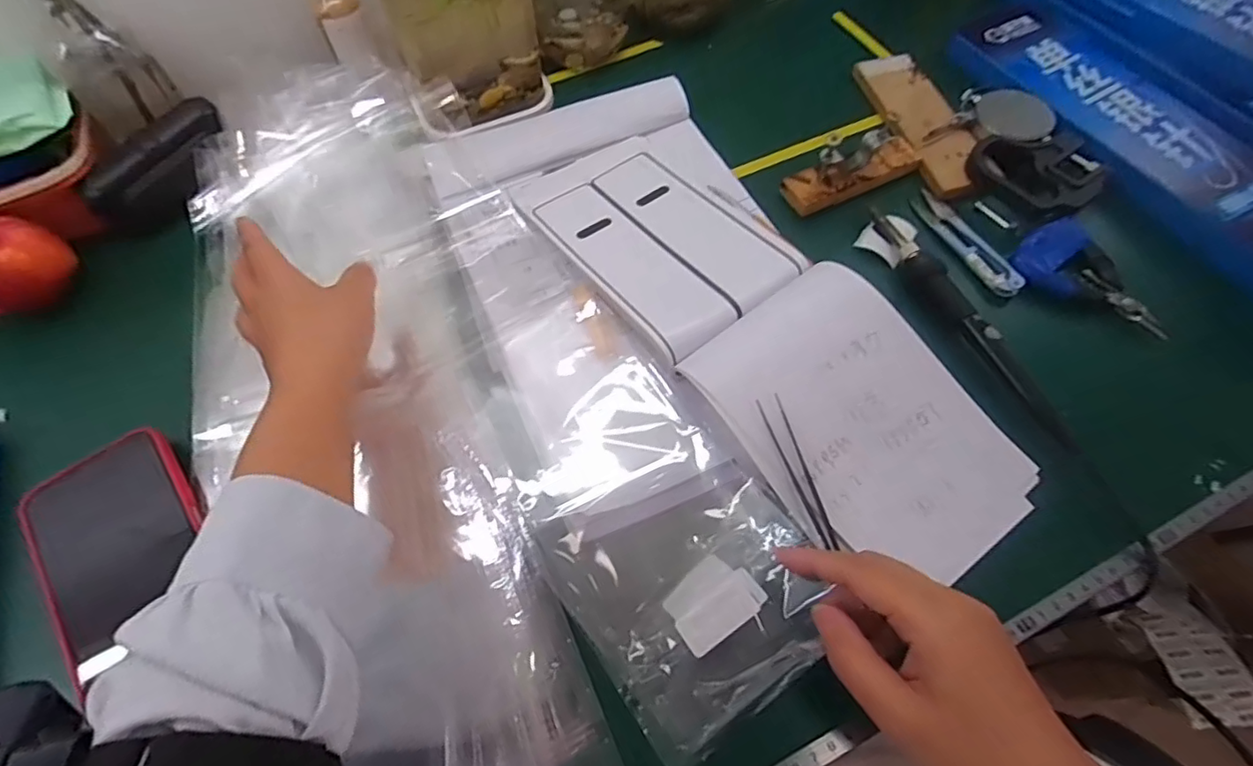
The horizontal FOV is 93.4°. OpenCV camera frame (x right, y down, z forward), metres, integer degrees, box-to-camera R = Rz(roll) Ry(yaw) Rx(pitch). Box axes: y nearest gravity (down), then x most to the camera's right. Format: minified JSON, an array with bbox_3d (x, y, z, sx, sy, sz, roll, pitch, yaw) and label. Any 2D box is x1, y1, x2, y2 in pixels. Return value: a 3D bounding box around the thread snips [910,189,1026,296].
[{"bbox_3d":[0.240,-0.102,0.420,0.022,0.009,0.105,-27,58,3],"label":"thread snips"}]

